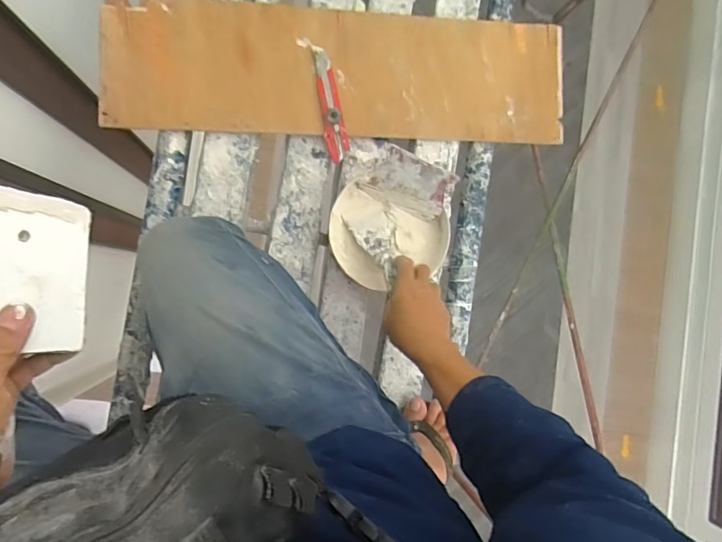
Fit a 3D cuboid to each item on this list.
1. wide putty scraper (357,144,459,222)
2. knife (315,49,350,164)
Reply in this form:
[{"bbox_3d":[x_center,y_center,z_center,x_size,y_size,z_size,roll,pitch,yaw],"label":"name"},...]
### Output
[{"bbox_3d":[0.068,-0.122,0.696,0.120,0.099,0.009,21,55,-7],"label":"wide putty scraper"},{"bbox_3d":[-0.045,-0.242,0.716,0.033,0.019,0.158,-13,91,-7],"label":"knife"}]

